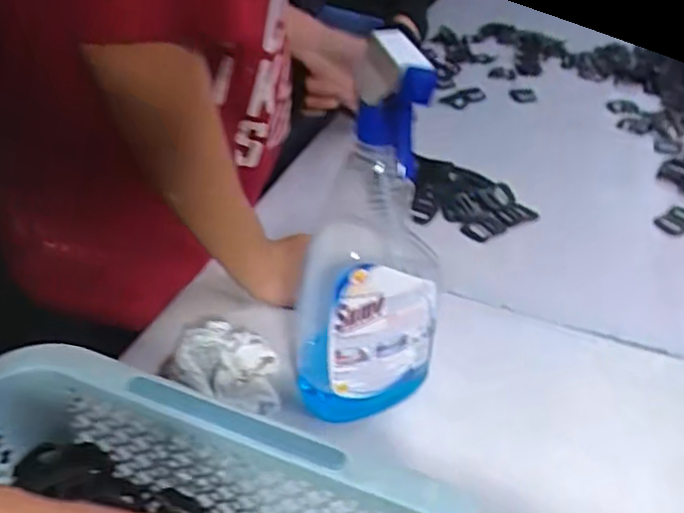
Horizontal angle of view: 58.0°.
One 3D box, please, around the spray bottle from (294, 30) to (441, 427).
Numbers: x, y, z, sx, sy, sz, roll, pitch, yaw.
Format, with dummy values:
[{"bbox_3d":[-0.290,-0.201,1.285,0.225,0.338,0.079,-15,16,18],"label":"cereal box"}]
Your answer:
[{"bbox_3d":[0.020,-0.010,0.410,0.100,0.267,0.099,7,39,7],"label":"spray bottle"}]

